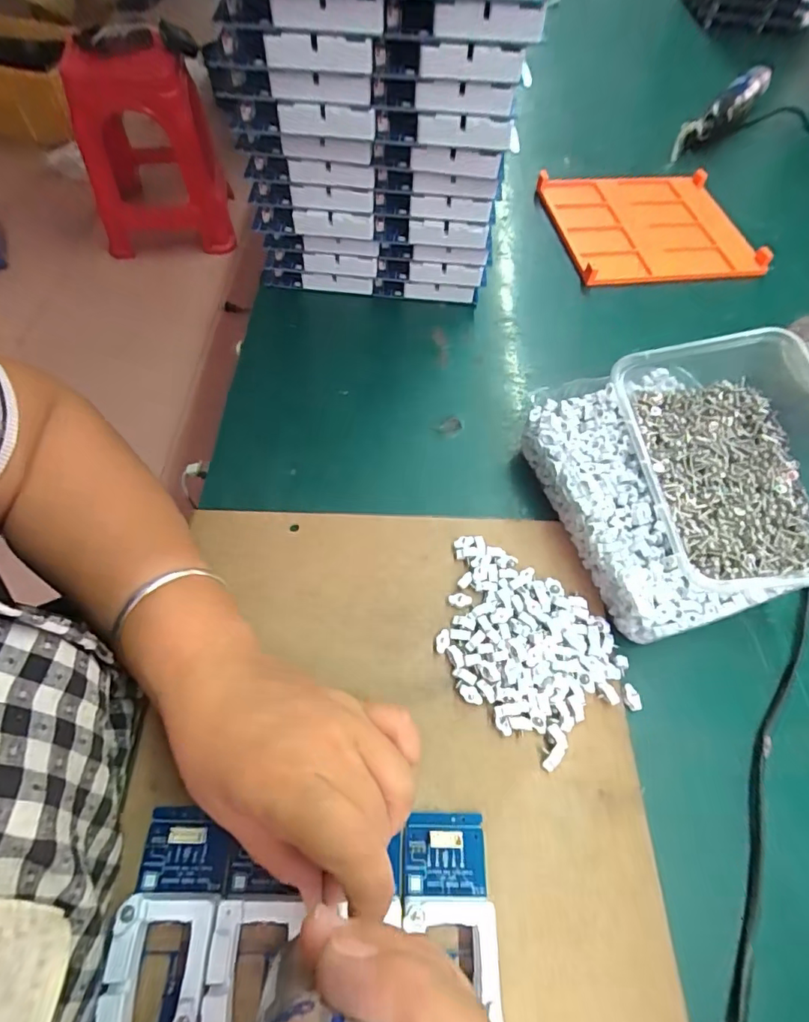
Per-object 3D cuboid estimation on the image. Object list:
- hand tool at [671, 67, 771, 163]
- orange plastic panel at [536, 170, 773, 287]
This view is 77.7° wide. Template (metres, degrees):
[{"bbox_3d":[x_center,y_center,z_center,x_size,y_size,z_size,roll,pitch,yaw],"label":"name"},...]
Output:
[{"bbox_3d":[0.395,-0.493,0.616,0.036,0.040,0.194,38,66,17],"label":"hand tool"},{"bbox_3d":[0.245,-0.304,0.524,0.190,0.020,0.177,-4,60,-6],"label":"orange plastic panel"}]

